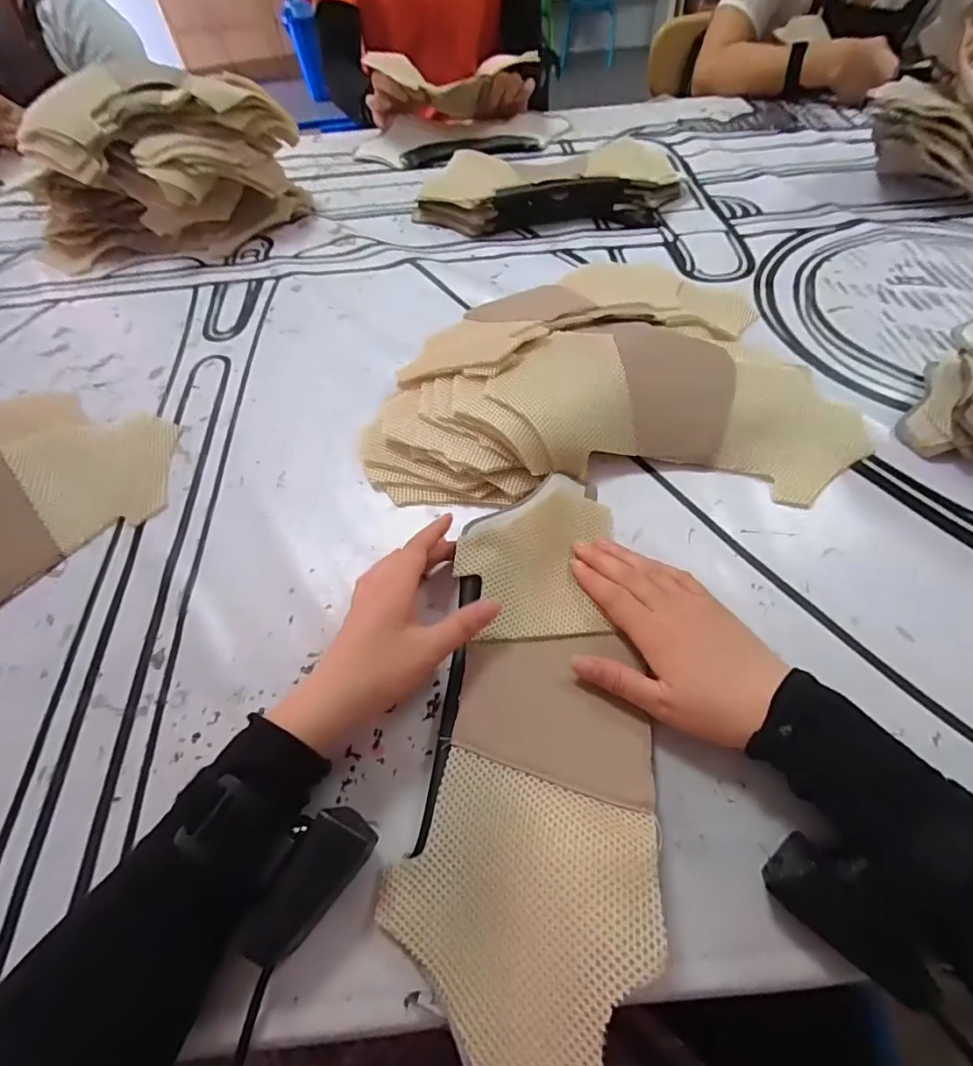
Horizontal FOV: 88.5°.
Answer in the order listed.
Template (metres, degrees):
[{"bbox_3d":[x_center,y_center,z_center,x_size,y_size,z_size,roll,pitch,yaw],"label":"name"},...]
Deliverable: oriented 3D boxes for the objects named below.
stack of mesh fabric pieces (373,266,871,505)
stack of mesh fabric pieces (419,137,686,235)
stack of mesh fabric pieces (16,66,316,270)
[{"bbox_3d":[0.110,-0.174,0.477,0.429,0.054,0.322,0,57,4],"label":"stack of mesh fabric pieces"},{"bbox_3d":[0.082,-0.485,0.693,0.364,0.048,0.157,-7,57,-1],"label":"stack of mesh fabric pieces"},{"bbox_3d":[-0.438,-0.468,0.650,0.346,0.155,0.168,1,57,5],"label":"stack of mesh fabric pieces"}]

